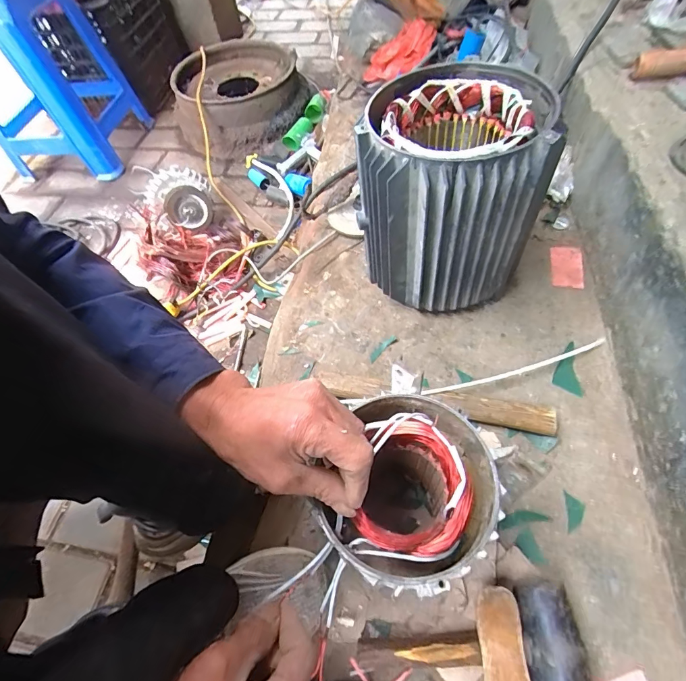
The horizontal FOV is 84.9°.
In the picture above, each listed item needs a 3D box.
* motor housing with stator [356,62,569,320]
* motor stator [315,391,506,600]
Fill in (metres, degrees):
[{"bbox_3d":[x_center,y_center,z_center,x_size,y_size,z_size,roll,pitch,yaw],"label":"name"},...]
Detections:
[{"bbox_3d":[0.141,-0.201,0.551,0.228,0.260,0.231,-2,57,3],"label":"motor housing with stator"},{"bbox_3d":[0.061,0.163,0.390,0.145,0.188,0.151,3,58,7],"label":"motor stator"}]

